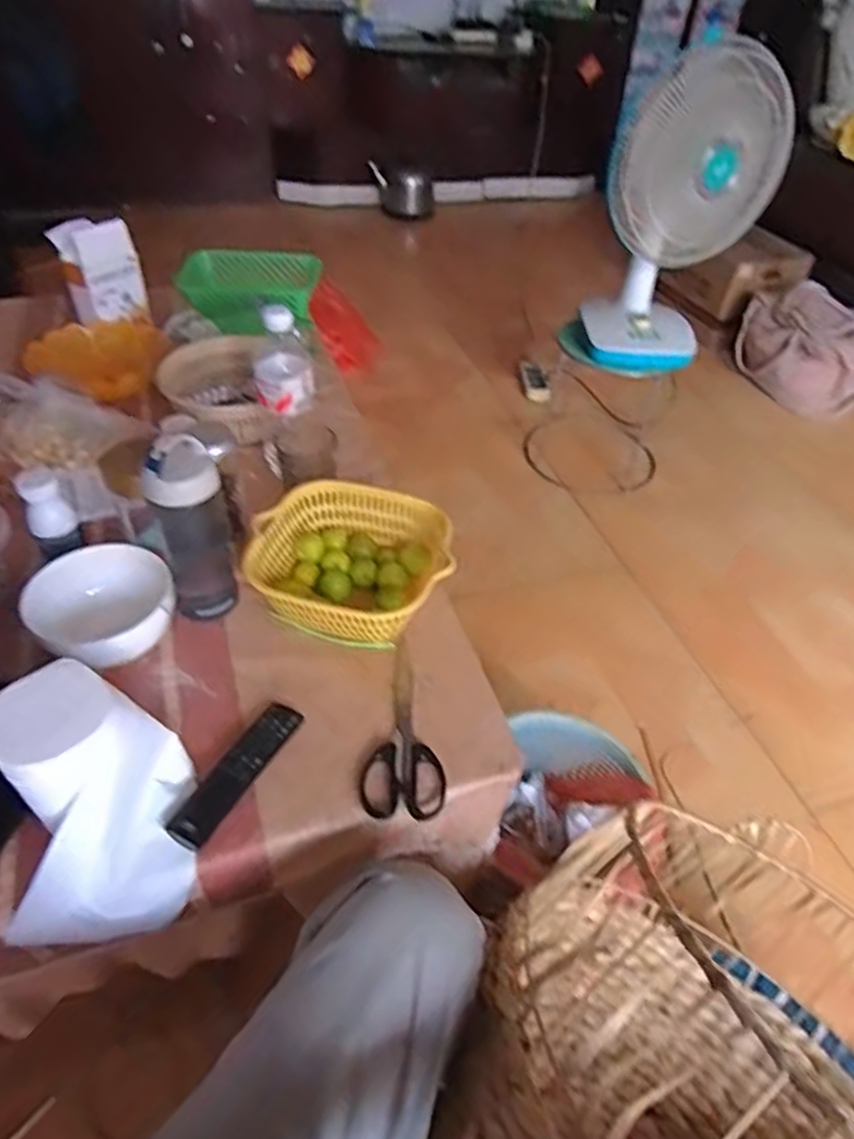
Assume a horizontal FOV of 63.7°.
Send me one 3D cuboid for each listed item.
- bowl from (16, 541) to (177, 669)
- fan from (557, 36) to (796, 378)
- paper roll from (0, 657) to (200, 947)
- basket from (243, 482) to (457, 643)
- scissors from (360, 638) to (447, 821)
[{"bbox_3d":[-0.320,0.043,0.702,0.136,0.067,0.132,2,45,-2],"label":"bowl"},{"bbox_3d":[0.474,-0.671,1.342,0.301,0.537,0.225,25,48,20],"label":"fan"},{"bbox_3d":[-0.262,0.179,0.541,0.121,0.161,0.141,-6,45,-10],"label":"paper roll"},{"bbox_3d":[-0.080,-0.006,0.761,0.202,0.079,0.189,11,45,7],"label":"basket"},{"bbox_3d":[-0.021,0.147,0.662,0.074,0.008,0.191,2,45,-2],"label":"scissors"}]

